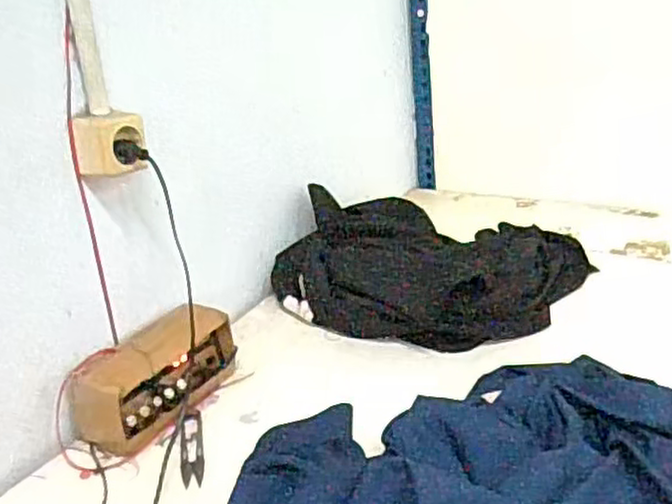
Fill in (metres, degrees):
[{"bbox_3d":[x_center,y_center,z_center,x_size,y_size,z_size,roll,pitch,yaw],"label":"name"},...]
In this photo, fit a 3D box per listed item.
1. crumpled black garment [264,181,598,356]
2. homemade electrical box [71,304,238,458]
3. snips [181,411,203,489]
[{"bbox_3d":[0.130,0.011,1.000,0.418,0.114,0.285,2,25,17],"label":"crumpled black garment"},{"bbox_3d":[-0.196,0.133,0.796,0.072,0.089,0.184,10,28,32],"label":"homemade electrical box"},{"bbox_3d":[-0.148,0.201,0.741,0.020,0.011,0.111,-8,24,-5],"label":"snips"}]

